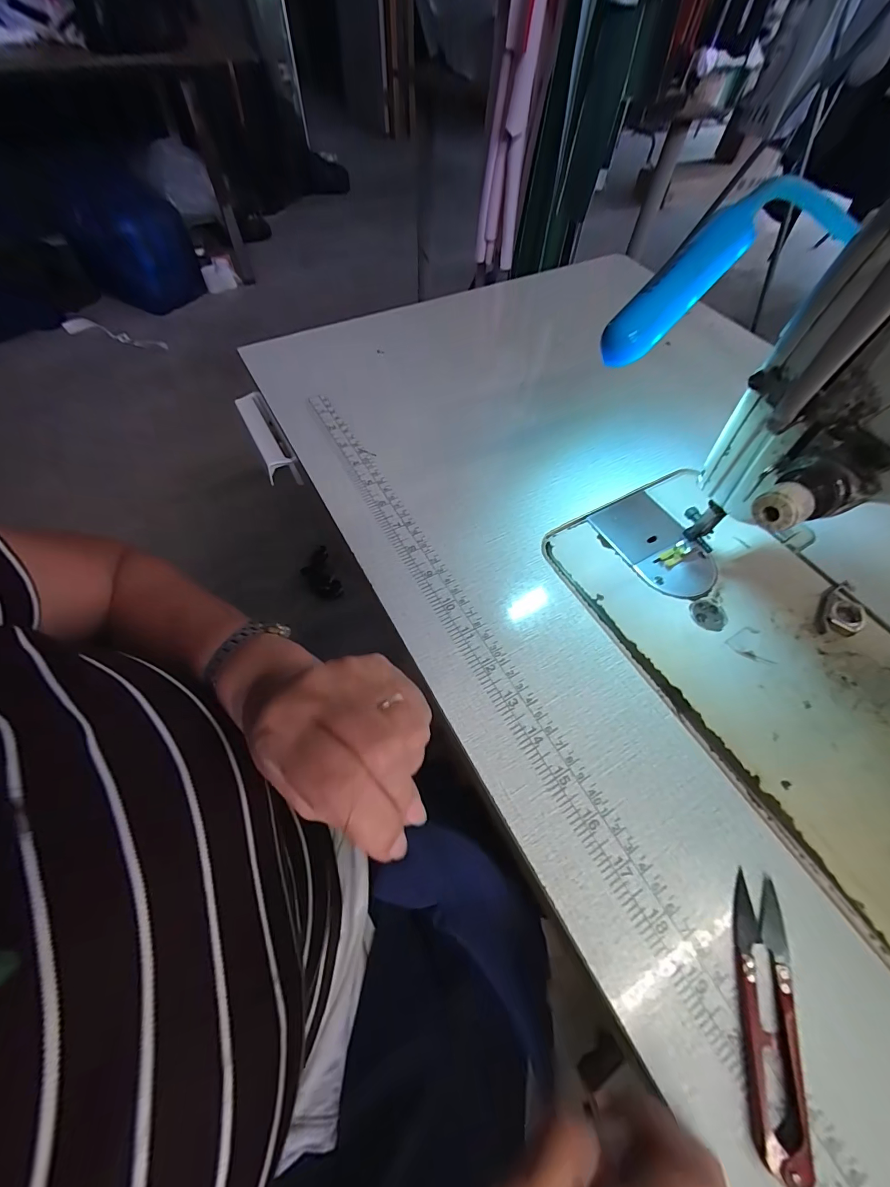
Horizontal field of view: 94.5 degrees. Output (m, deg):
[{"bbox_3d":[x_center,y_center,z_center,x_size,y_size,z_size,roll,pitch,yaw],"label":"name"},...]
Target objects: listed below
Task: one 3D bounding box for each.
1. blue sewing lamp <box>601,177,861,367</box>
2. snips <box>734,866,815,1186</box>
[{"bbox_3d":[0.139,-0.160,0.198,0.148,0.030,0.030,-37,66,-5],"label":"blue sewing lamp"},{"bbox_3d":[0.147,0.188,0.185,0.022,0.009,0.099,15,59,6],"label":"snips"}]

